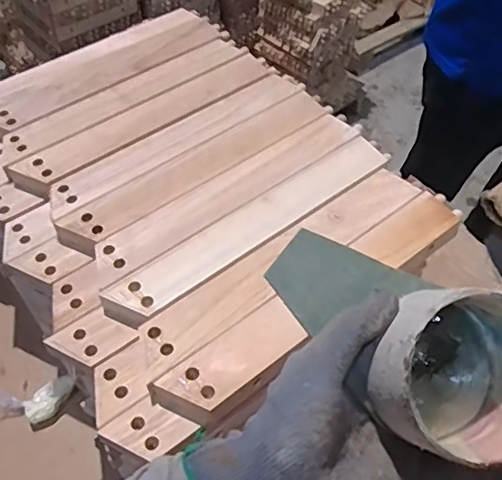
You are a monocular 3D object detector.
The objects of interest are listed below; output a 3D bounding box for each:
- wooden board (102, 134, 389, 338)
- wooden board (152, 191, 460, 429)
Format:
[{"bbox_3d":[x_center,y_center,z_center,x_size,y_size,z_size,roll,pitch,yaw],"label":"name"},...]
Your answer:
[{"bbox_3d":[0.007,-0.012,0.493,0.284,0.017,0.048,-33,58,-23],"label":"wooden board"},{"bbox_3d":[0.059,0.051,0.445,0.286,0.023,0.053,-33,58,-23],"label":"wooden board"}]

